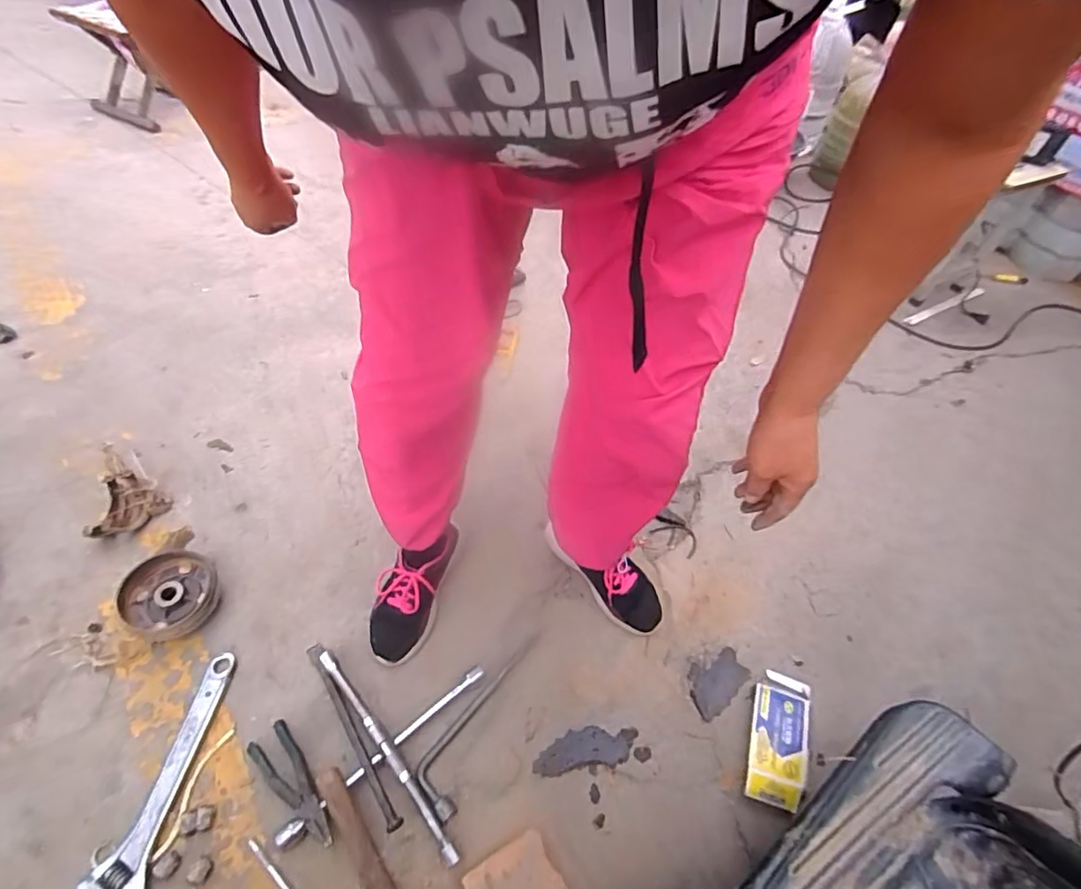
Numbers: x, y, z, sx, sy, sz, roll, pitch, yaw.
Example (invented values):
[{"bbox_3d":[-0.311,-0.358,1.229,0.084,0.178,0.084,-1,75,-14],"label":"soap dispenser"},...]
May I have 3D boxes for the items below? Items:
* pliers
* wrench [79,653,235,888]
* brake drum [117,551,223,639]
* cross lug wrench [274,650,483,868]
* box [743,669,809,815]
[{"bbox_3d":[-0.348,0.482,0.788,0.056,0.023,0.180,-33,63,-25],"label":"pliers"},{"bbox_3d":[-0.530,0.473,0.778,0.076,0.026,0.352,5,54,-2],"label":"wrench"},{"bbox_3d":[-0.597,0.242,0.918,0.150,0.048,0.140,2,54,-3],"label":"brake drum"},{"bbox_3d":[-0.227,0.447,0.822,0.244,0.030,0.251,5,54,-2],"label":"cross lug wrench"},{"bbox_3d":[0.368,0.449,0.875,0.085,0.054,0.198,22,55,10],"label":"box"}]

